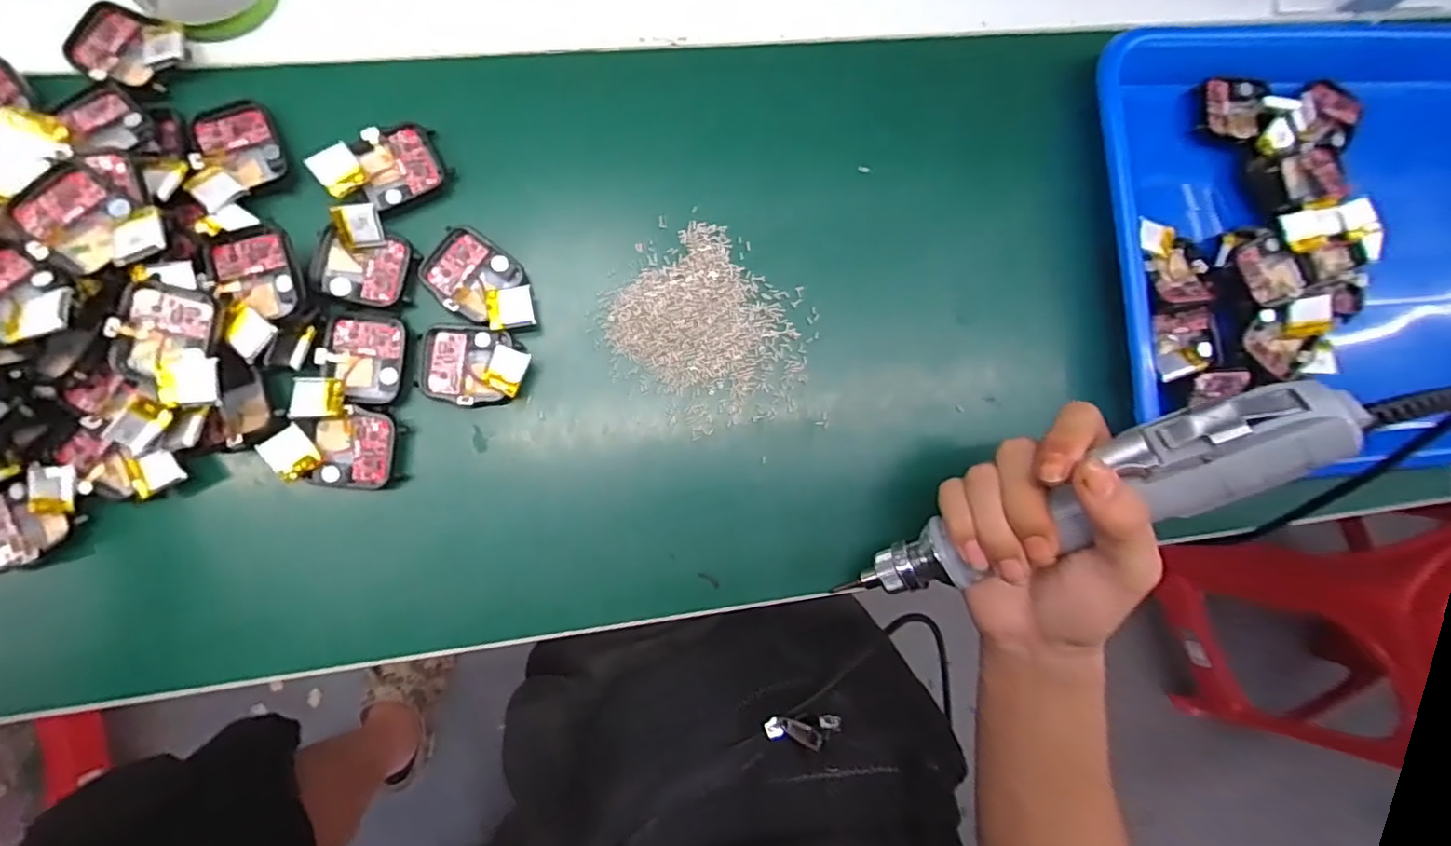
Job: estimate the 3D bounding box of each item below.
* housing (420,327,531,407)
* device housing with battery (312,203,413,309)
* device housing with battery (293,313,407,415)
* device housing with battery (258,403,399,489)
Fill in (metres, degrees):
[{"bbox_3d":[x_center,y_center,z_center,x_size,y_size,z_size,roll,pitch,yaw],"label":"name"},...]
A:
[{"bbox_3d":[-0.122,-0.027,0.315,0.051,0.018,0.038,2,86,-7],"label":"housing"},{"bbox_3d":[-0.173,-0.079,0.306,0.039,0.018,0.043,7,85,-7],"label":"device housing with battery"},{"bbox_3d":[-0.176,-0.027,0.305,0.044,0.016,0.049,2,86,-7],"label":"device housing with battery"},{"bbox_3d":[-0.184,0.012,0.301,0.053,0.010,0.036,3,85,-7],"label":"device housing with battery"}]

